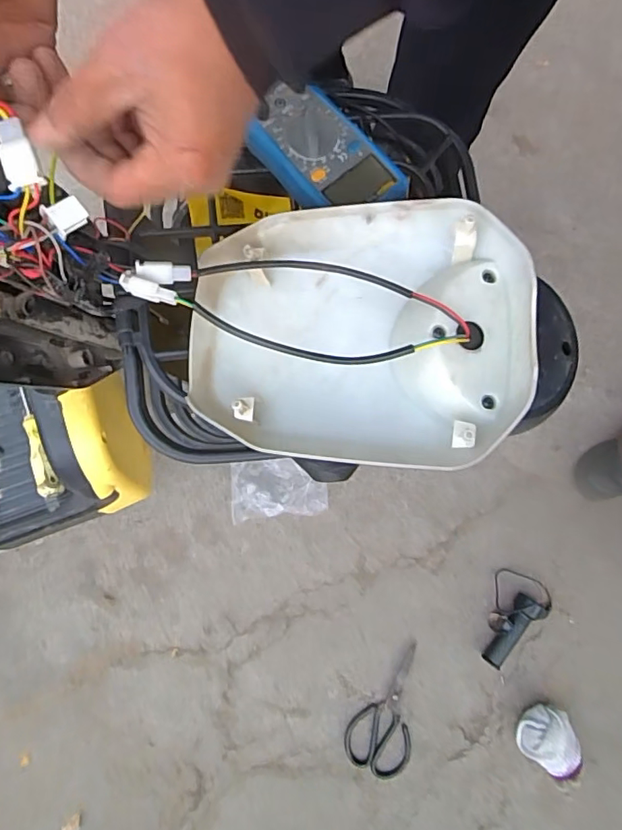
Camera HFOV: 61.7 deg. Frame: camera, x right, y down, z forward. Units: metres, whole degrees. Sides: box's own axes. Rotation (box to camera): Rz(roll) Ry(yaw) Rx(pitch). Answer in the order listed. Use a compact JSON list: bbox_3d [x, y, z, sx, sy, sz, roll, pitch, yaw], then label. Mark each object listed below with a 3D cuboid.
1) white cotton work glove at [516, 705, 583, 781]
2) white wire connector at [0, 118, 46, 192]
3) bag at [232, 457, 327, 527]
[{"bbox_3d":[0.404,0.547,0.876,0.112,0.055,0.096,37,82,8],"label":"white cotton work glove"},{"bbox_3d":[-0.154,-0.137,0.272,0.017,0.005,0.036,-16,95,-2],"label":"white wire connector"},{"bbox_3d":[-0.062,0.137,0.969,0.175,0.036,0.106,-7,79,0],"label":"bag"}]

